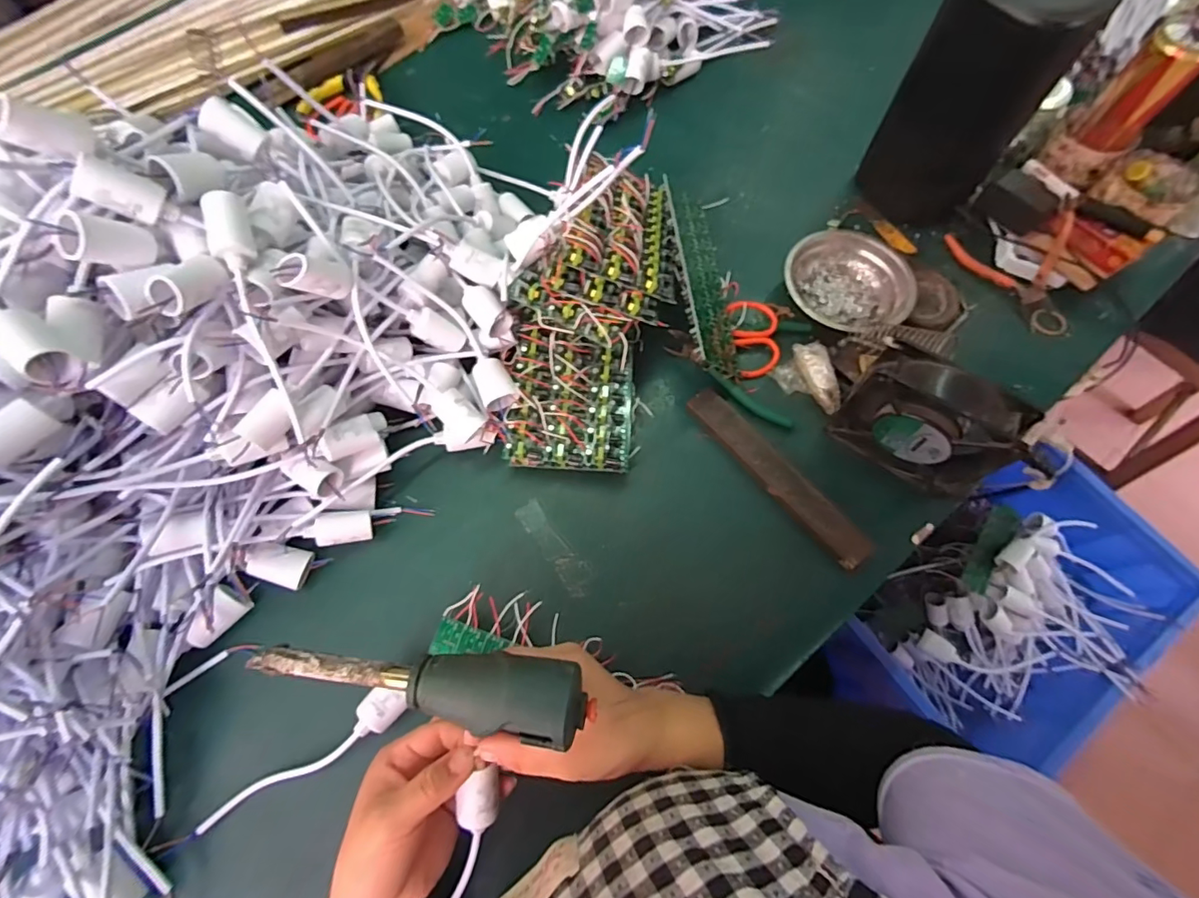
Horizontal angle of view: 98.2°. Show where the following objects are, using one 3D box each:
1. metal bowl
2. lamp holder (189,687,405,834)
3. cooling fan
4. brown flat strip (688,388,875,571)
[{"bbox_3d":[0.255,-0.171,0.542,0.125,0.034,0.116,0,70,0],"label":"metal bowl"},{"bbox_3d":[-0.220,0.237,0.392,0.167,0.025,0.028,-35,74,-12],"label":"lamp holder"},{"bbox_3d":[0.275,-0.021,0.443,0.125,0.113,0.048,37,74,12],"label":"cooling fan"},{"bbox_3d":[0.162,0.024,0.479,0.037,0.017,0.204,-38,74,-13],"label":"brown flat strip"}]

